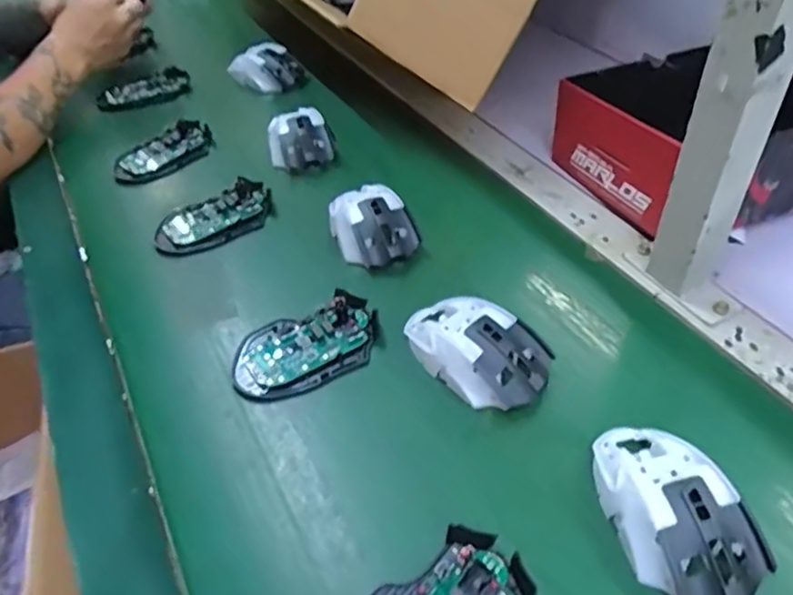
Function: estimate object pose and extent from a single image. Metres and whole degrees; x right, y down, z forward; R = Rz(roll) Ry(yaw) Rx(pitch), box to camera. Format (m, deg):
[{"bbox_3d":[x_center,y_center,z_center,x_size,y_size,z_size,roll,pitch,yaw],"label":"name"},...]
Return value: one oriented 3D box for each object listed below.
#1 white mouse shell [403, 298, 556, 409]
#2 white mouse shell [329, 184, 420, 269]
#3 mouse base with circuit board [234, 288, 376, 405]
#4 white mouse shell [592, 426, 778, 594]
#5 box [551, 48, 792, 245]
[{"bbox_3d":[0.056,0.036,0.461,0.113,0.037,0.065,29,52,29],"label":"white mouse shell"},{"bbox_3d":[-0.025,-0.070,0.574,0.066,0.038,0.105,-20,46,-17],"label":"white mouse shell"},{"bbox_3d":[-0.069,0.036,0.479,0.113,0.022,0.070,-17,45,-14],"label":"mouse base with circuit board"},{"bbox_3d":[0.158,0.119,0.365,0.064,0.035,0.114,-13,45,-10],"label":"white mouse shell"},{"bbox_3d":[0.298,-0.160,0.609,0.234,0.093,0.212,-20,46,-17],"label":"box"}]

